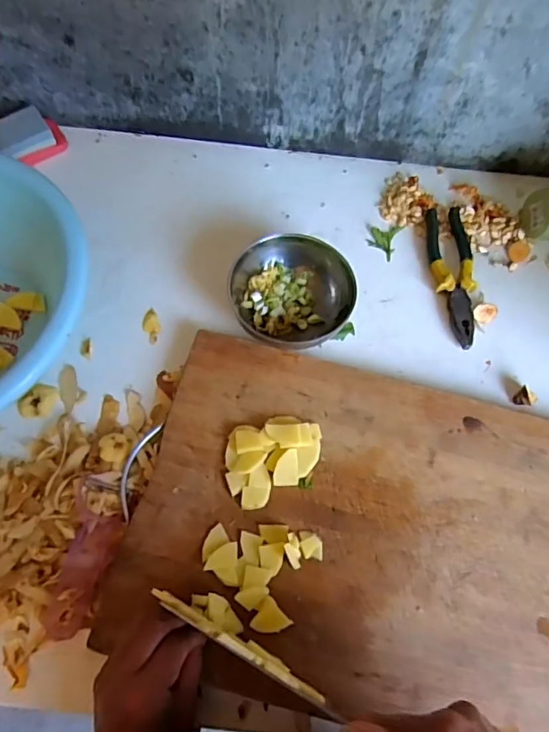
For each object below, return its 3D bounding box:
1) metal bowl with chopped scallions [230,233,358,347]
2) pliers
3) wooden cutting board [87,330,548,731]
[{"bbox_3d":[0.020,-0.084,0.589,0.137,0.065,0.131,-12,69,-7],"label":"metal bowl with chopped scallions"},{"bbox_3d":[0.227,-0.120,0.636,0.054,0.022,0.202,1,68,-2],"label":"pliers"},{"bbox_3d":[0.105,0.175,0.501,0.478,0.039,0.344,13,68,3],"label":"wooden cutting board"}]

